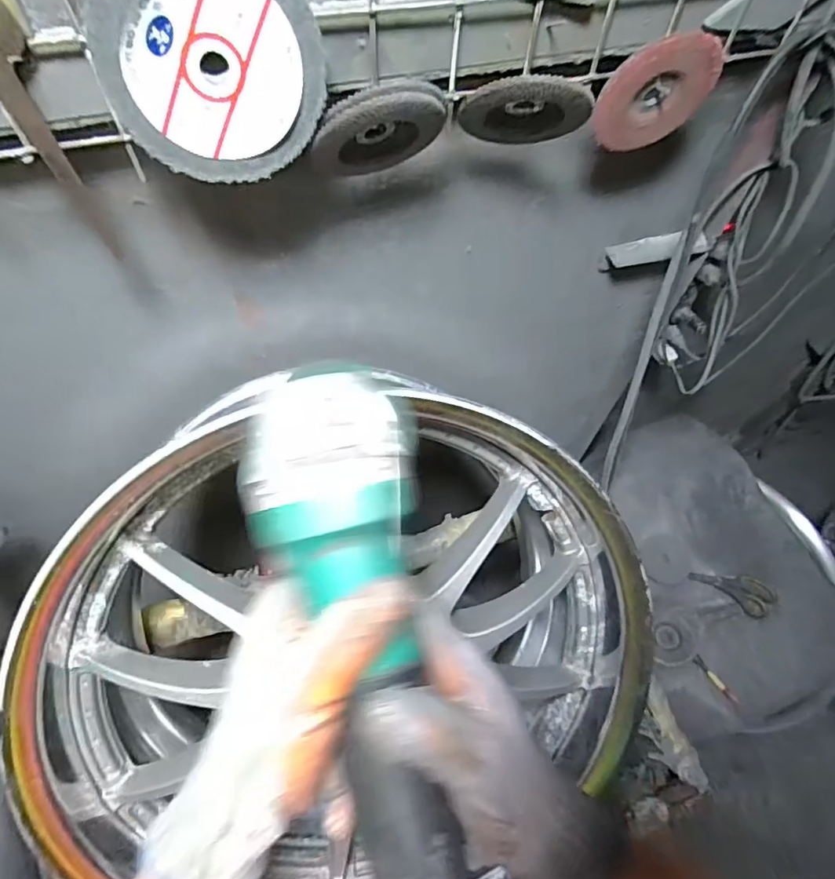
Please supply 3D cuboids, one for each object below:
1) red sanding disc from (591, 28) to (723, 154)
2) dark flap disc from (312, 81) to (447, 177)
[{"bbox_3d":[0.178,-0.260,0.405,0.087,0.082,0.010,-6,64,-7],"label":"red sanding disc"},{"bbox_3d":[-0.028,-0.208,0.360,0.087,0.076,0.017,-18,91,28],"label":"dark flap disc"}]

